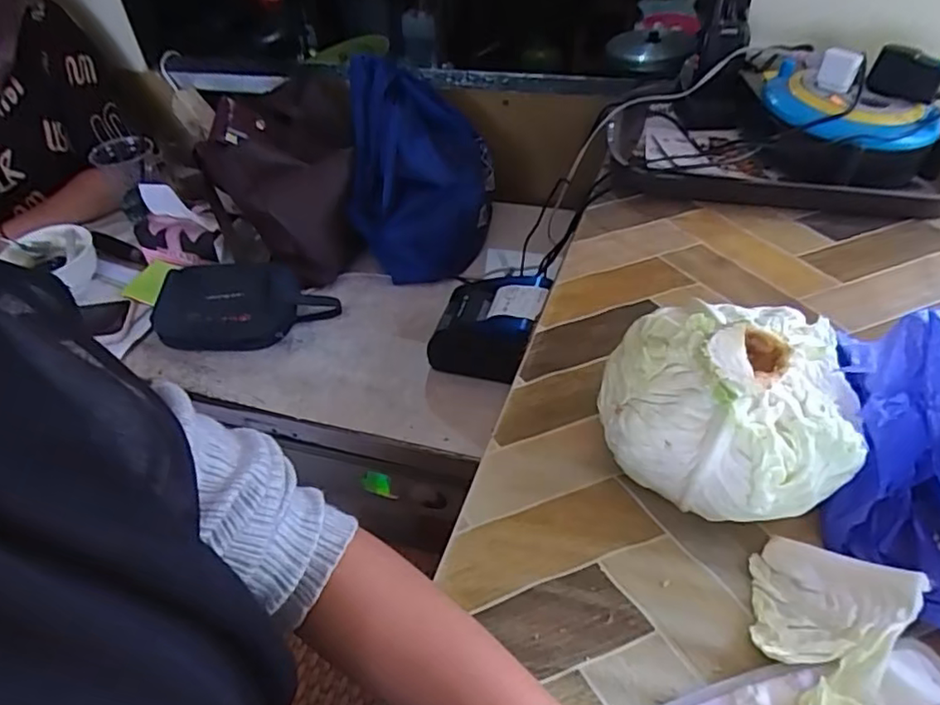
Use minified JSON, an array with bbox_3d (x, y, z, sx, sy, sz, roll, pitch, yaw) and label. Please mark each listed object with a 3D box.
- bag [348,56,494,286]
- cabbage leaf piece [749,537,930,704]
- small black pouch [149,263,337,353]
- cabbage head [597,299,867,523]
[{"bbox_3d":[-0.068,-0.252,0.869,0.184,0.226,0.213,0,45,4],"label":"bag"},{"bbox_3d":[0.197,0.156,0.356,0.078,0.028,0.109,28,53,28],"label":"cabbage leaf piece"},{"bbox_3d":[-0.298,-0.069,0.843,0.228,0.051,0.136,-7,45,-2],"label":"small black pouch"},{"bbox_3d":[0.166,0.043,0.410,0.148,0.112,0.121,1,45,5],"label":"cabbage head"}]

